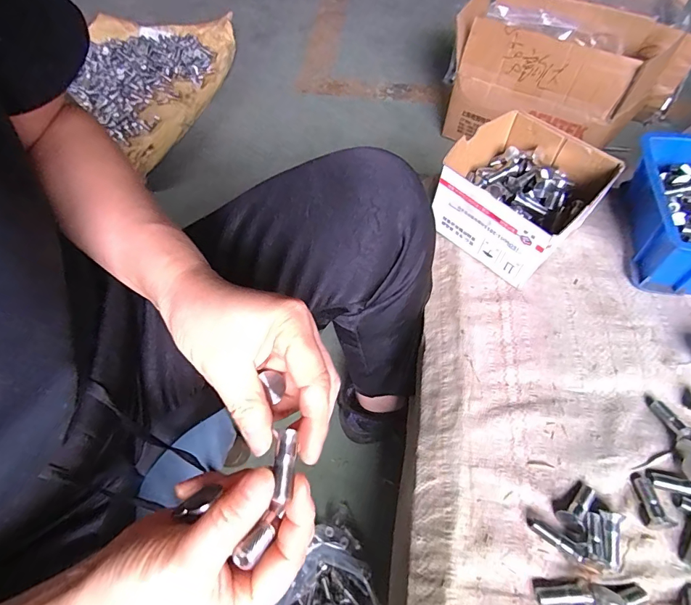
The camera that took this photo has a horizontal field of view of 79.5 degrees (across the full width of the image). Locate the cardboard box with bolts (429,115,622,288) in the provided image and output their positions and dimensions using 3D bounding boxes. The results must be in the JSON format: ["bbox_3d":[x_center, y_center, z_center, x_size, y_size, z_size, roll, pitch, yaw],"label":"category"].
[{"bbox_3d":[0.185,-0.119,0.453,0.148,0.084,0.139,-39,65,-22],"label":"cardboard box with bolts"}]

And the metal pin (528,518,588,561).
[{"bbox_3d":[0.156,0.175,0.306,0.040,0.010,0.010,32,62,19],"label":"metal pin"}]

